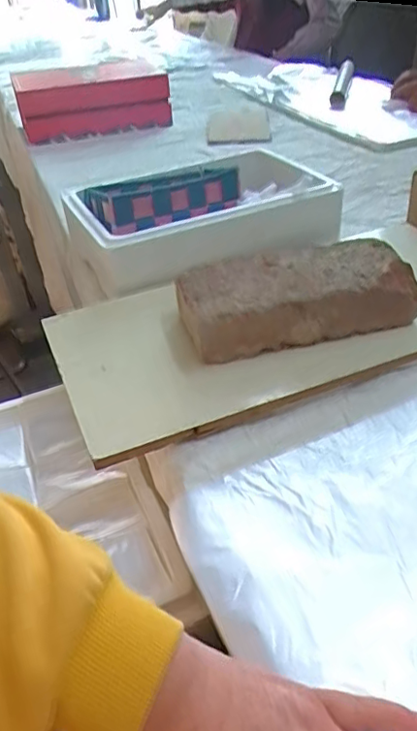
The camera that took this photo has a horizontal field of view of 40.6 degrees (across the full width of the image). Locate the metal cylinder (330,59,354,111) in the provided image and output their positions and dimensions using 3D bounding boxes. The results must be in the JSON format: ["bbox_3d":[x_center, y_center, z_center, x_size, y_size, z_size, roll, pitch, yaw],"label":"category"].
[{"bbox_3d":[0.320,-0.669,1.343,0.034,0.026,0.220,8,57,18],"label":"metal cylinder"}]

